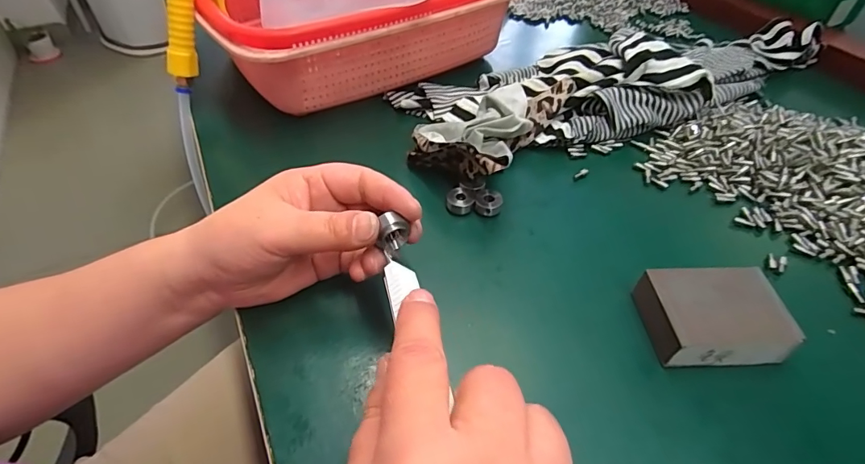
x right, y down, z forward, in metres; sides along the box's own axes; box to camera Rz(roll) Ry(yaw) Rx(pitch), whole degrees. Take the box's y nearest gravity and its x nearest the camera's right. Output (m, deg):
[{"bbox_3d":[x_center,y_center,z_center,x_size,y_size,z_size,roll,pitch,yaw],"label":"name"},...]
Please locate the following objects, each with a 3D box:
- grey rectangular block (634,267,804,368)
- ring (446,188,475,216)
[{"bbox_3d":[0.157,0.048,0.257,0.071,0.028,0.050,-3,49,-3],"label":"grey rectangular block"},{"bbox_3d":[0.020,-0.022,0.327,0.019,0.009,0.018,6,49,5],"label":"ring"}]

